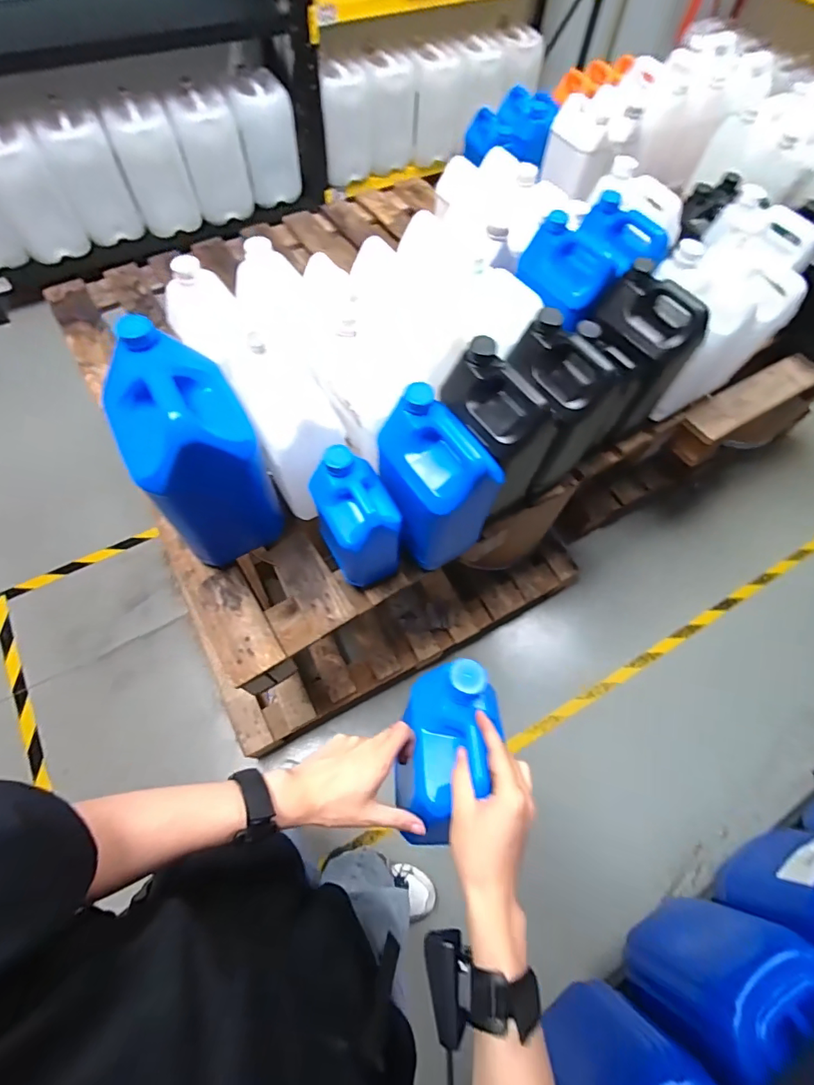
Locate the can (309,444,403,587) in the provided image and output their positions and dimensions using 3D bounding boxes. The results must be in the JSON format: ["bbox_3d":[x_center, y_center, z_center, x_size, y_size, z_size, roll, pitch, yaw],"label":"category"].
[{"bbox_3d":[-0.079,-0.035,0.763,0.099,0.208,0.141,-26,68,-15],"label":"can"}]

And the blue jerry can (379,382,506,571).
[{"bbox_3d":[0.034,-0.092,0.753,0.137,0.251,0.167,-30,69,-17],"label":"blue jerry can"}]

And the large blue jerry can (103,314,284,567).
[{"bbox_3d":[-0.321,-0.126,0.739,0.171,0.337,0.186,-23,67,-14],"label":"large blue jerry can"}]

